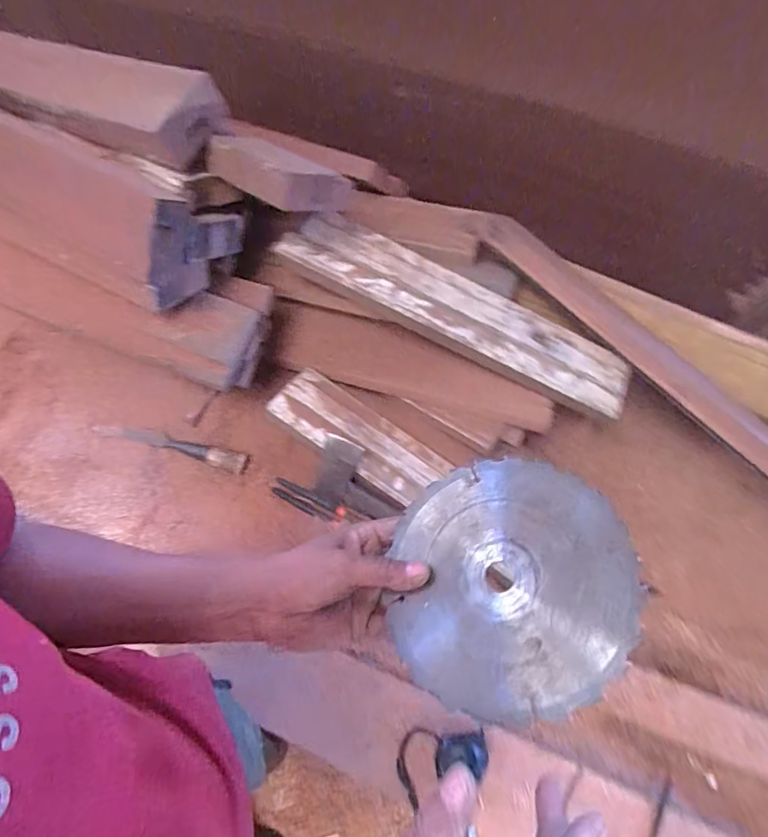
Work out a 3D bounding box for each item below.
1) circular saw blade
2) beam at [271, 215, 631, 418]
[{"bbox_3d":[0.079,0.105,0.332,0.161,0.004,0.160,-12,56,19],"label":"circular saw blade"},{"bbox_3d":[0.126,-0.186,0.845,0.617,0.074,0.140,25,68,-3],"label":"beam"}]

